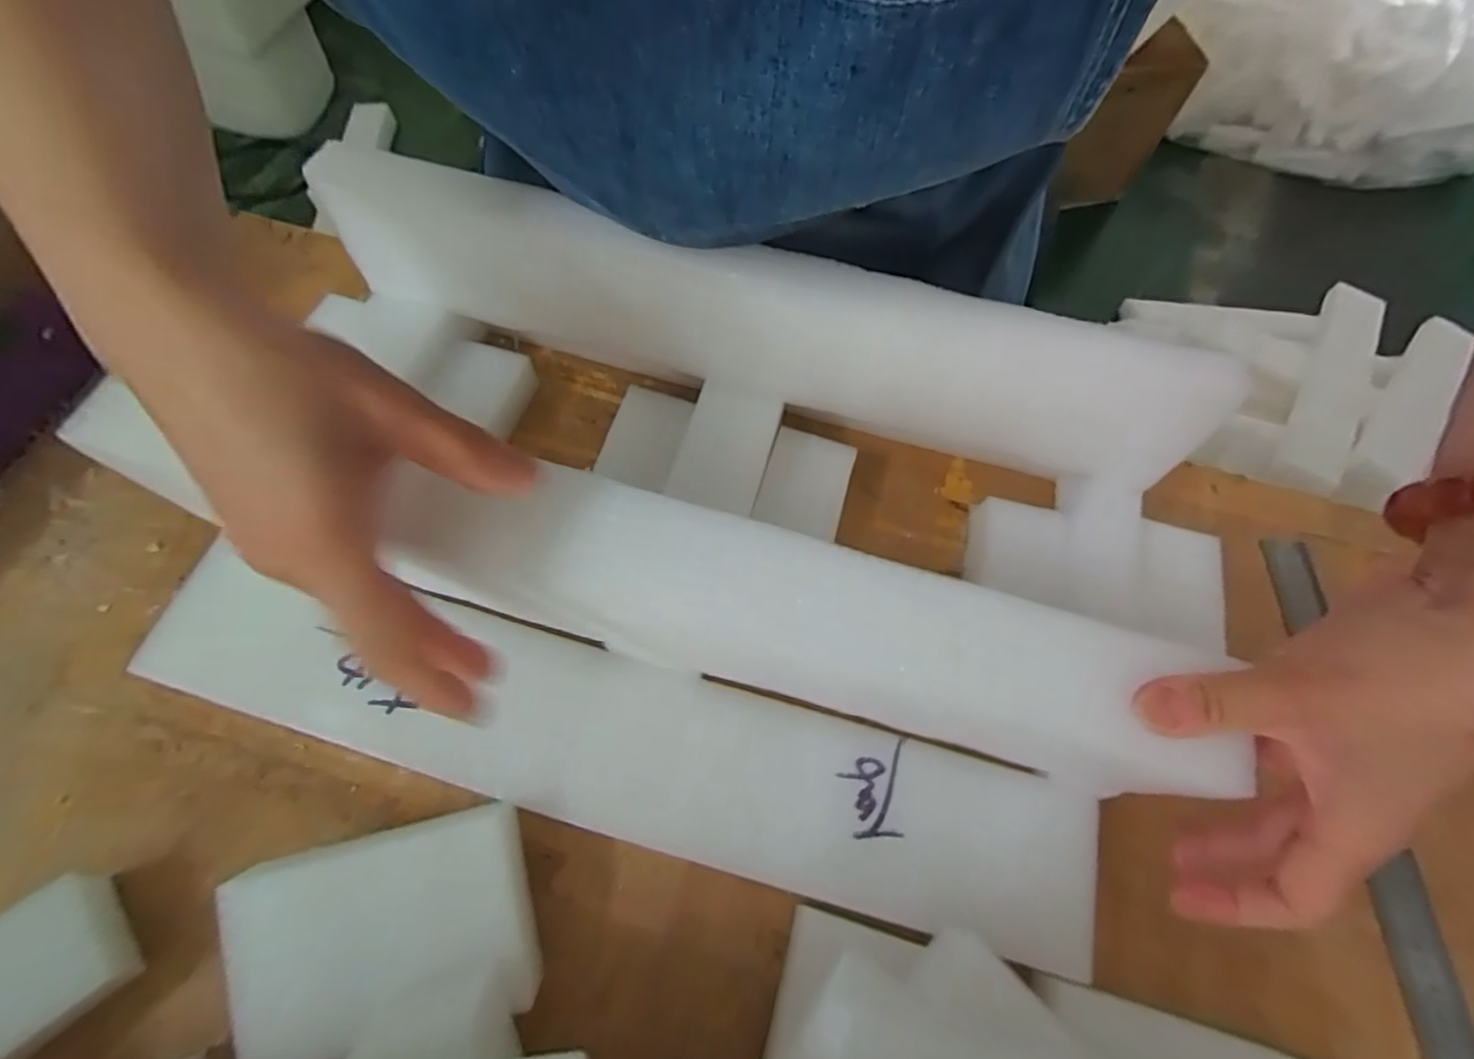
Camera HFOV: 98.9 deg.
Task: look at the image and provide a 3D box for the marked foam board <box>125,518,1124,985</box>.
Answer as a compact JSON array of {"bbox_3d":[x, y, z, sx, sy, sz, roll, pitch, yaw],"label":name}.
[{"bbox_3d":[-0.049,0.111,0.322,0.459,0.034,0.084,15,65,4],"label":"marked foam board"}]

